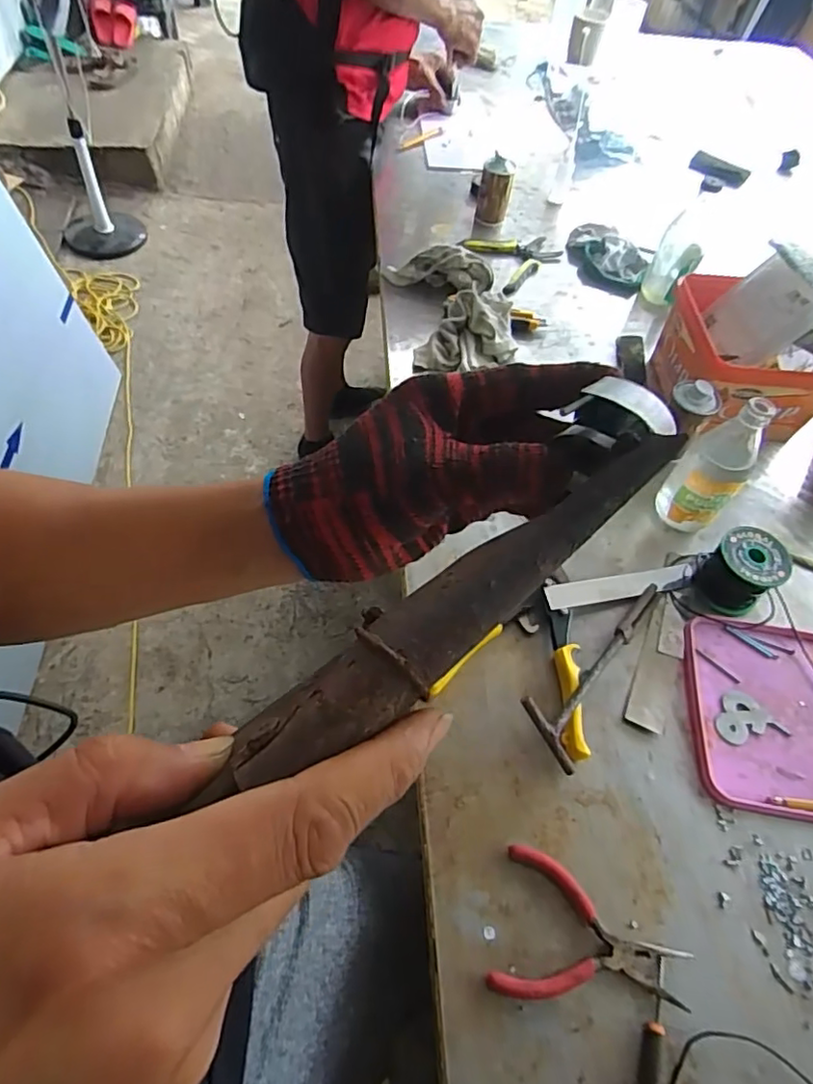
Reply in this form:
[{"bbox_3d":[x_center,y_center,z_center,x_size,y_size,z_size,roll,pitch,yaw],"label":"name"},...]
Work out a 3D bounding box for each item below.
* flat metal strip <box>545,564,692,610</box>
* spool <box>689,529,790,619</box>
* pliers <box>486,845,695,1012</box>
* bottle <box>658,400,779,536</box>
[{"bbox_3d":[0.229,0.047,0.626,0.178,0.007,0.028,-7,60,-18],"label":"flat metal strip"},{"bbox_3d":[0.348,0.030,0.621,0.077,0.059,0.066,-35,65,-23],"label":"spool"},{"bbox_3d":[0.140,0.303,0.448,0.139,0.012,0.097,17,57,7],"label":"pliers"},{"bbox_3d":[0.325,-0.079,0.630,0.064,0.166,0.055,32,60,17],"label":"bottle"}]

